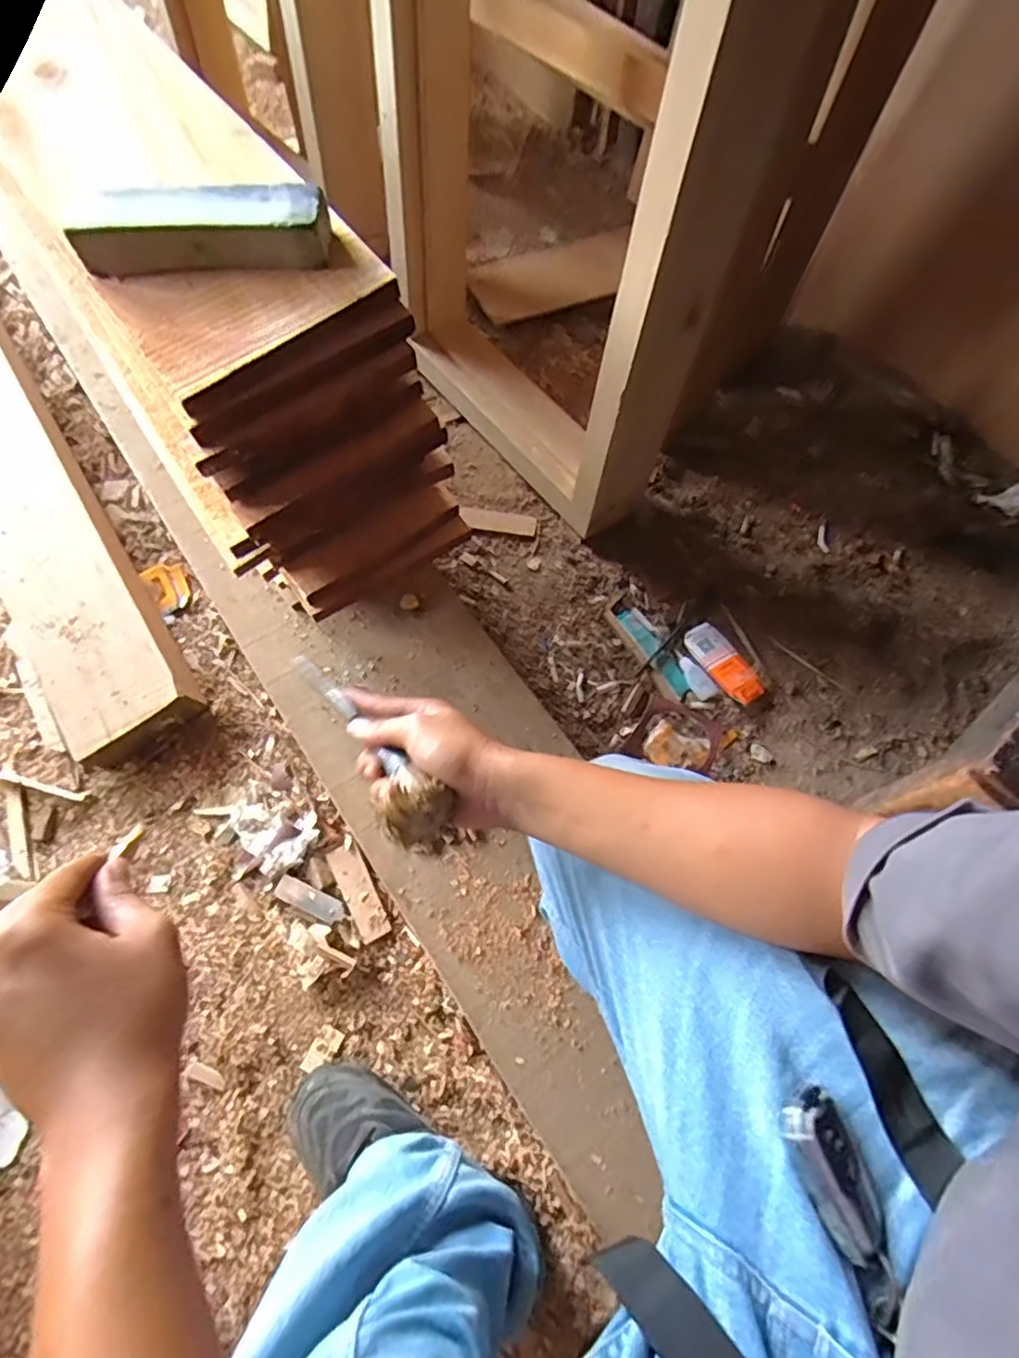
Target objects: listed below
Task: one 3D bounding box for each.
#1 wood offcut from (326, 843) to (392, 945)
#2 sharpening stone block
[{"bbox_3d":[-0.172,0.244,0.734,0.035,0.006,0.112,-28,69,-10],"label":"wood offcut"},{"bbox_3d":[-0.241,-0.357,0.506,0.194,0.036,0.050,-4,67,-1],"label":"sharpening stone block"}]

